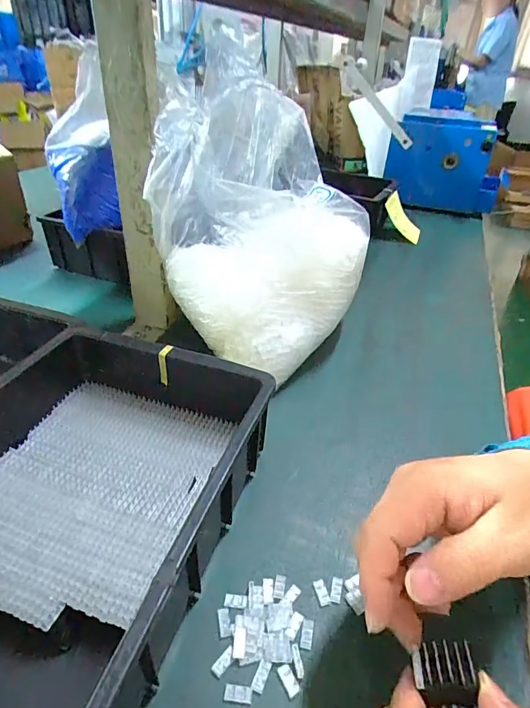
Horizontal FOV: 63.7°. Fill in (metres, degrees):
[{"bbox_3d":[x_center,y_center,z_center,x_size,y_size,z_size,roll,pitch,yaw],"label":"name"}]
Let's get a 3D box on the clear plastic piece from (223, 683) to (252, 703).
[{"bbox_3d":[-0.015,0.192,0.243,0.016,0.004,0.008,6,36,3],"label":"clear plastic piece"}]

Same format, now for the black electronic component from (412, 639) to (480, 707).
[{"bbox_3d":[0.085,0.152,0.203,0.025,0.020,0.023,5,36,1],"label":"black electronic component"}]

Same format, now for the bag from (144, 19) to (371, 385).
[{"bbox_3d":[-0.004,-0.142,0.474,0.221,0.207,0.230,18,38,19],"label":"bag"}]

